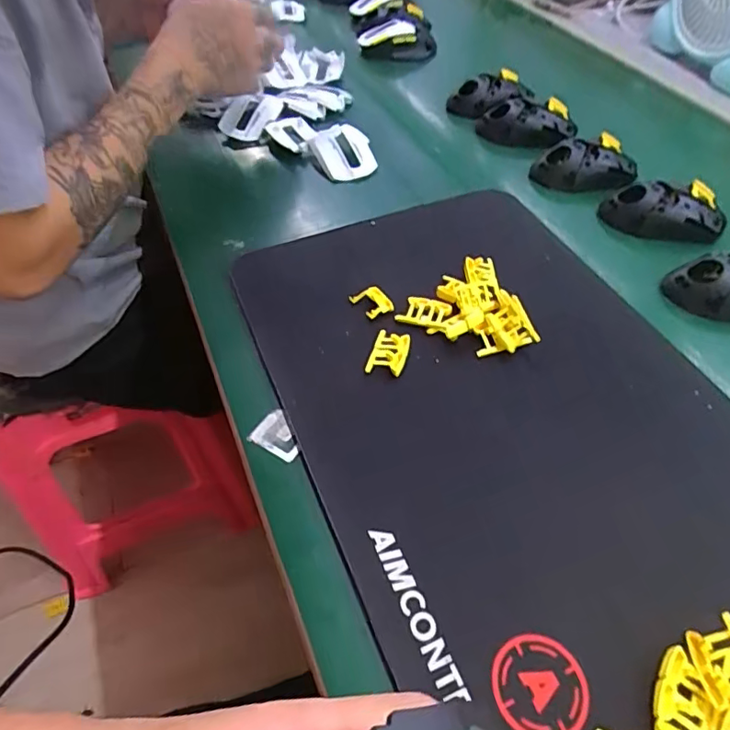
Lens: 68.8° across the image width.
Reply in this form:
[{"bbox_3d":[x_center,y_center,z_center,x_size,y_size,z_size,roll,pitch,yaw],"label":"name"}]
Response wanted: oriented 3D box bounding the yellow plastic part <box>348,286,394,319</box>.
[{"bbox_3d":[0.006,-0.054,0.444,0.025,0.009,0.031,-28,58,-24],"label":"yellow plastic part"}]

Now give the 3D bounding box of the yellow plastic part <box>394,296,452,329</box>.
[{"bbox_3d":[0.049,-0.043,0.434,0.041,0.008,0.025,19,52,11],"label":"yellow plastic part"}]

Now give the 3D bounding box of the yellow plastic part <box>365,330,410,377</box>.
[{"bbox_3d":[0.019,-0.011,0.409,0.027,0.013,0.041,15,52,8],"label":"yellow plastic part"}]

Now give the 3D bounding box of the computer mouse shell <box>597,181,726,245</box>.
[{"bbox_3d":[0.297,-0.150,0.531,0.116,0.042,0.049,16,52,9],"label":"computer mouse shell"}]

